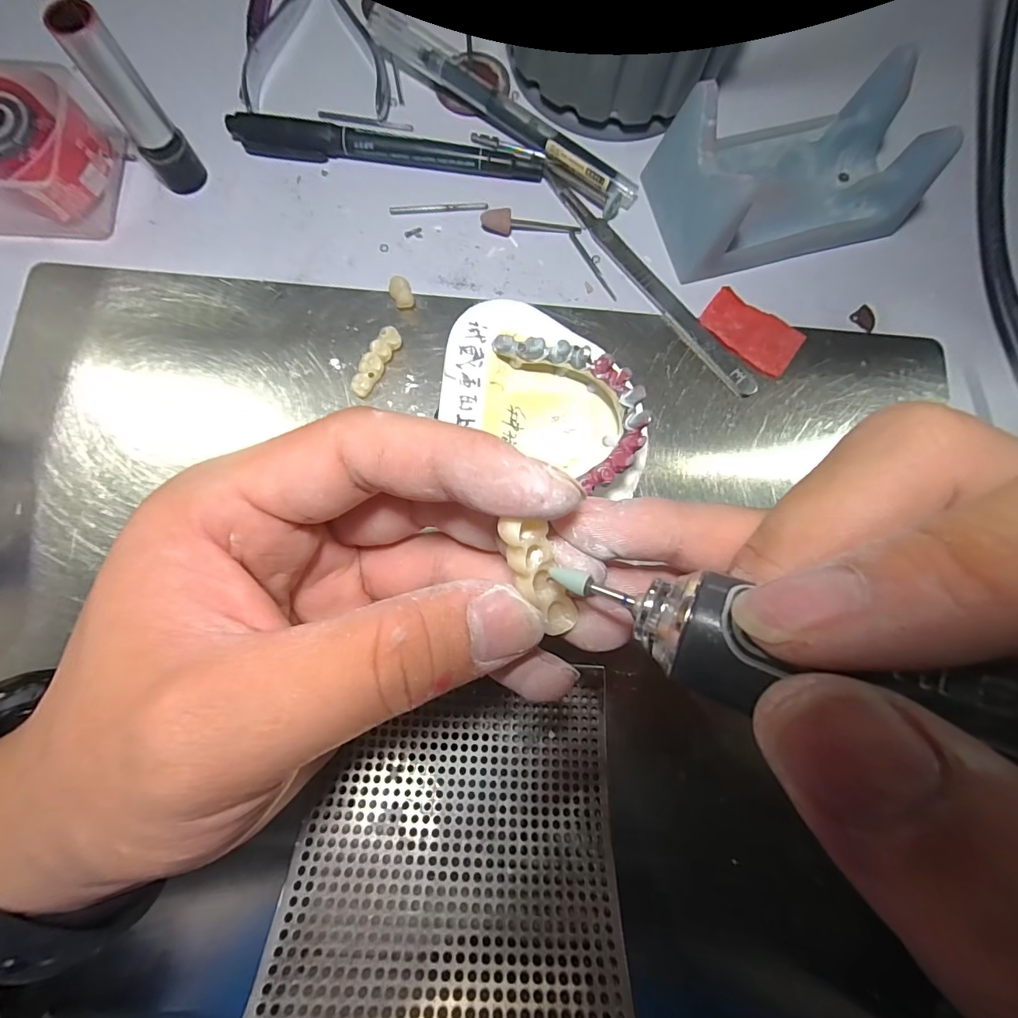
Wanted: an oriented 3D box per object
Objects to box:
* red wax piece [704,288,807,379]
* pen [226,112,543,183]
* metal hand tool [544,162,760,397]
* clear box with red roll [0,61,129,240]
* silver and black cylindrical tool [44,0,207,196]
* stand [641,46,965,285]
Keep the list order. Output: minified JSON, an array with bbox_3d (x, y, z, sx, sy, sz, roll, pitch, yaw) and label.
[{"bbox_3d":[0.108,-0.080,0.202,0.042,0.004,0.029,39,81,3],"label":"red wax piece"},{"bbox_3d":[-0.055,-0.162,0.207,0.138,0.009,0.012,7,81,-2],"label":"pen"},{"bbox_3d":[0.062,-0.103,0.204,0.013,0.004,0.135,-38,83,-1],"label":"metal hand tool"},{"bbox_3d":[-0.202,-0.146,0.187,0.060,0.029,0.053,4,81,-2],"label":"clear box with red roll"},{"bbox_3d":[-0.143,-0.153,0.176,0.018,0.061,0.014,-35,85,-7],"label":"silver and black cylindrical tool"},{"bbox_3d":[0.121,-0.147,0.196,0.103,0.040,0.062,-16,83,-5],"label":"stand"}]

